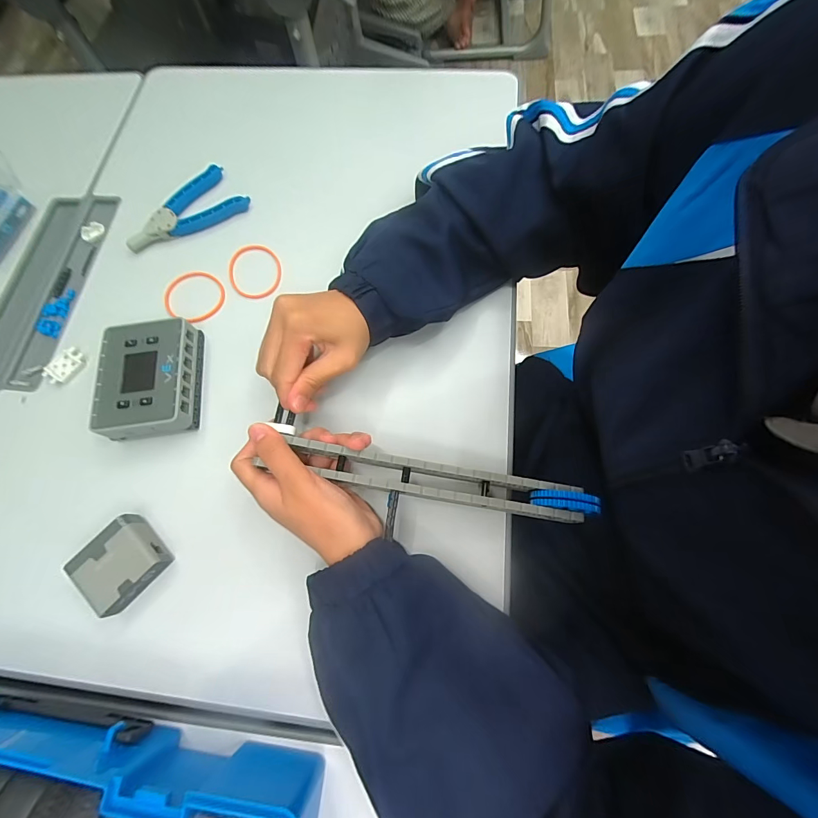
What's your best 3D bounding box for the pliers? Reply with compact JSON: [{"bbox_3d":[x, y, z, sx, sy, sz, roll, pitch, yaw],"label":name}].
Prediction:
[{"bbox_3d":[-0.247,-0.221,0.417,0.128,0.016,0.062,-28,73,-7],"label":"pliers"}]

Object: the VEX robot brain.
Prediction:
[{"bbox_3d":[-0.231,-0.025,0.343,0.076,0.035,0.103,-9,71,0],"label":"VEX robot brain"}]

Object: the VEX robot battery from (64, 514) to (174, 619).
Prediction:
[{"bbox_3d":[-0.222,0.121,0.298,0.054,0.027,0.054,-43,75,-11],"label":"VEX robot battery"}]

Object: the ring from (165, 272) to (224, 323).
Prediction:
[{"bbox_3d":[-0.217,-0.114,0.387,0.061,0.007,0.057,0,70,0],"label":"ring"}]

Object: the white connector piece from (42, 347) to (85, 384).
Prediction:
[{"bbox_3d":[-0.329,-0.040,0.366,0.023,0.009,0.036,35,76,13],"label":"white connector piece"}]

